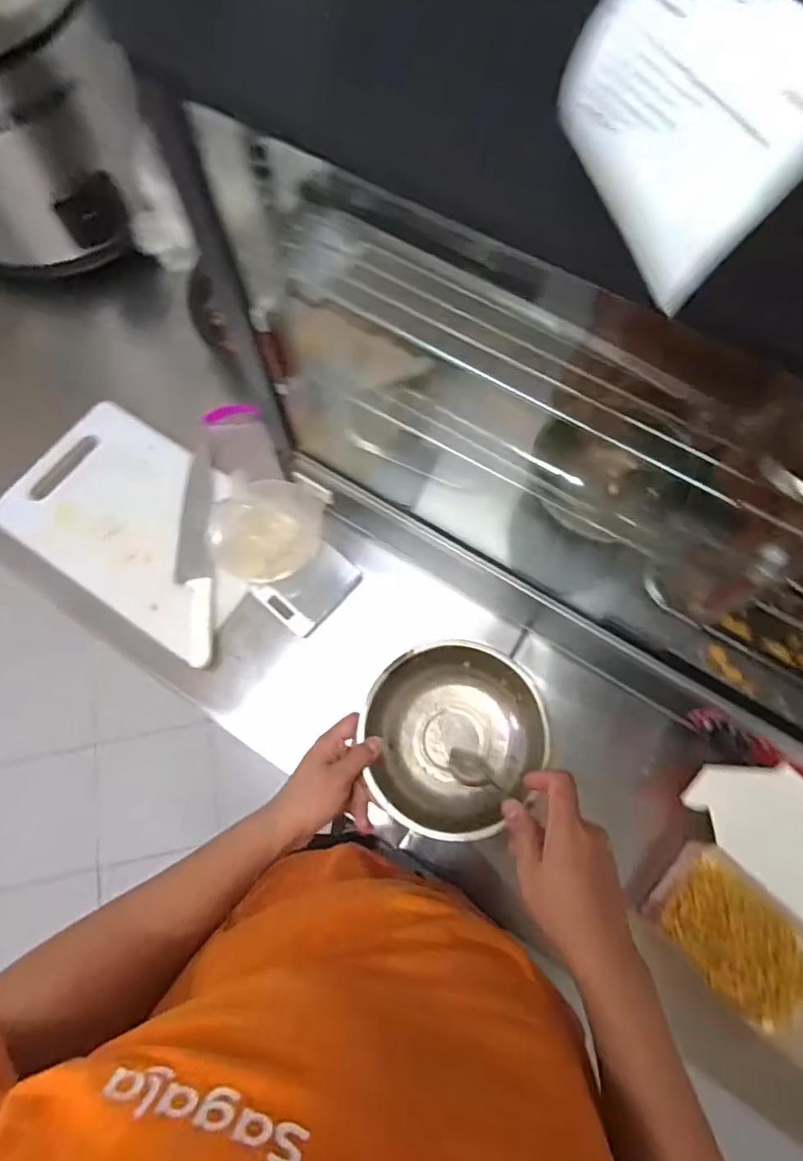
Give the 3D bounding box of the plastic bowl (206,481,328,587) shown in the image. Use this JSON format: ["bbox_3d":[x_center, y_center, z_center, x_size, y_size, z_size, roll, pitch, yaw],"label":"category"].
[{"bbox_3d":[-0.187,-0.073,0.772,0.157,0.067,0.130,-43,77,-13],"label":"plastic bowl"}]

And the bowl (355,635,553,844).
[{"bbox_3d":[0.051,0.172,0.620,0.185,0.079,0.195,0,71,0],"label":"bowl"}]

